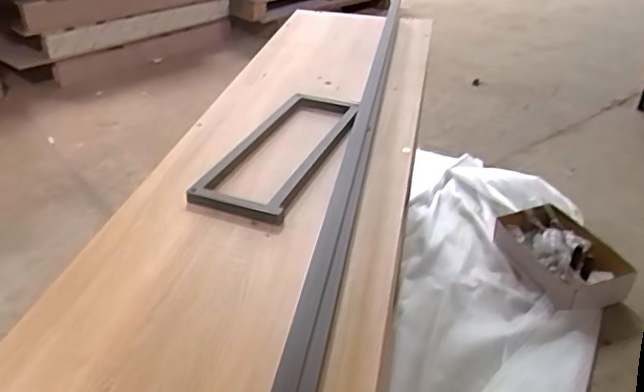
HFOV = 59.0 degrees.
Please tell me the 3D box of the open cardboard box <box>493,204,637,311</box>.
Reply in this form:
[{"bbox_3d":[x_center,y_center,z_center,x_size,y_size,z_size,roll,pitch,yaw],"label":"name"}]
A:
[{"bbox_3d":[0.722,0.191,1.713,0.276,0.097,0.391,-12,35,-11],"label":"open cardboard box"}]

